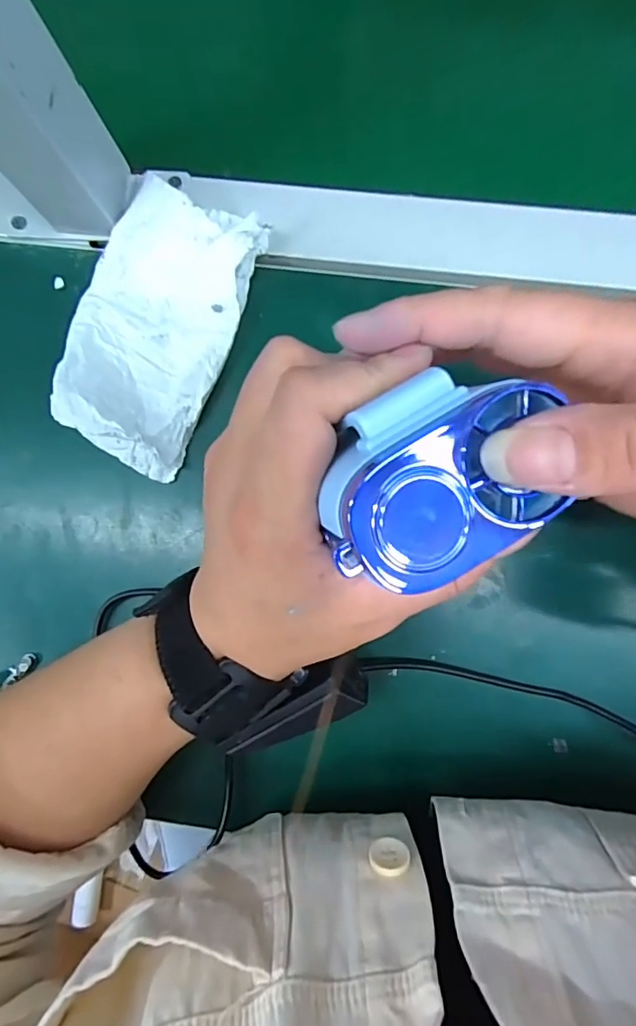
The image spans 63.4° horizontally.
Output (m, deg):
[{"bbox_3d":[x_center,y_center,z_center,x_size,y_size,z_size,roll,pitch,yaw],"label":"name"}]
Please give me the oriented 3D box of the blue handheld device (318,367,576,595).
[{"bbox_3d":[0.030,-0.010,0.134,0.065,0.020,0.045,-29,100,-9],"label":"blue handheld device"}]

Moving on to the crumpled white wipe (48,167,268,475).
[{"bbox_3d":[-0.086,-0.096,0.265,0.079,0.027,0.138,22,90,3],"label":"crumpled white wipe"}]

